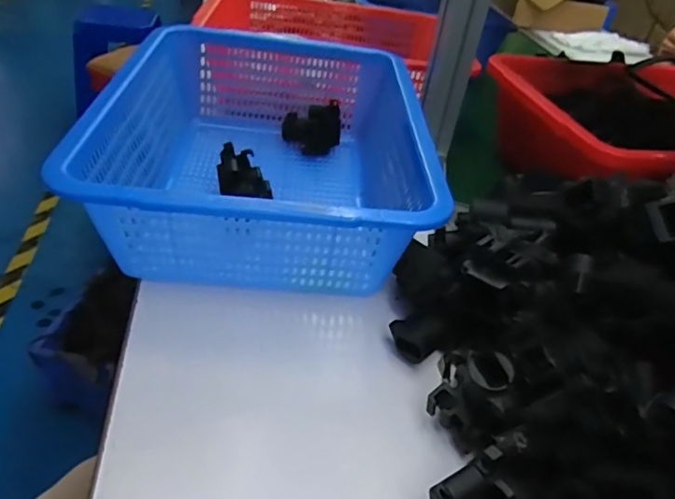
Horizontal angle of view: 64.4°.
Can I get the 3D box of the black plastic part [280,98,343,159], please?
[{"bbox_3d":[-0.031,-0.150,0.681,0.075,0.062,0.021,-11,15,7],"label":"black plastic part"}]

